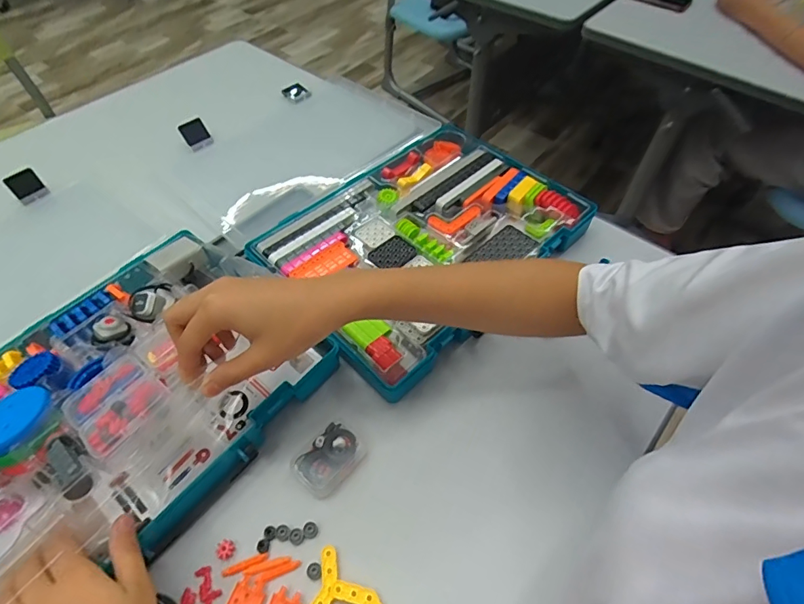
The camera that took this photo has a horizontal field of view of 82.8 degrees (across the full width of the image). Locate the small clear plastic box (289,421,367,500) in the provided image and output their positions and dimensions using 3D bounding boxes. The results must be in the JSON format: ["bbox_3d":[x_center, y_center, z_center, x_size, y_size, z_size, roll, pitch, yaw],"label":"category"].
[{"bbox_3d":[-0.067,0.144,0.421,0.045,0.014,0.062,38,62,25],"label":"small clear plastic box"}]

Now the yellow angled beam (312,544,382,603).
[{"bbox_3d":[-0.037,0.230,0.362,0.073,0.004,0.047,16,55,11],"label":"yellow angled beam"}]

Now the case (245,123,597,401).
[{"bbox_3d":[0.028,-0.083,0.571,0.352,0.046,0.264,-37,62,-25],"label":"case"}]

